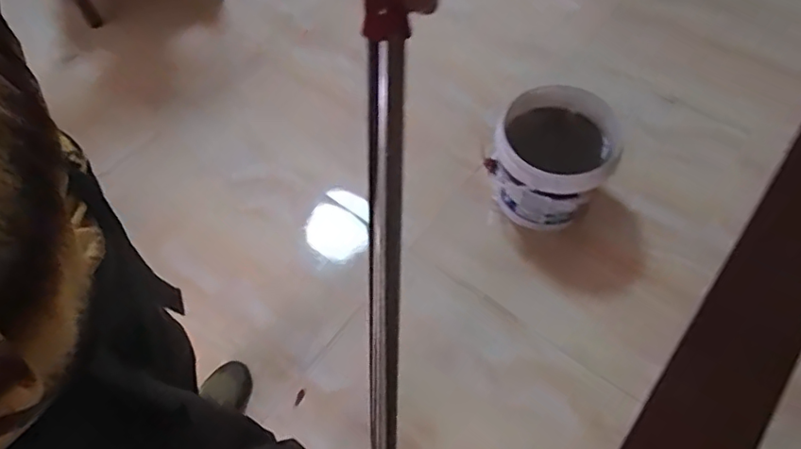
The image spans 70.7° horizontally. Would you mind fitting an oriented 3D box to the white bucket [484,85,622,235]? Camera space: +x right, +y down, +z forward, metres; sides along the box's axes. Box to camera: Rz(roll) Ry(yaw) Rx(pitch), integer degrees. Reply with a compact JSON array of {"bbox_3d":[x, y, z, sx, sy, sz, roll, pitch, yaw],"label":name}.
[{"bbox_3d":[0.352,-0.151,1.322,0.248,0.266,0.260,-1,59,2],"label":"white bucket"}]

